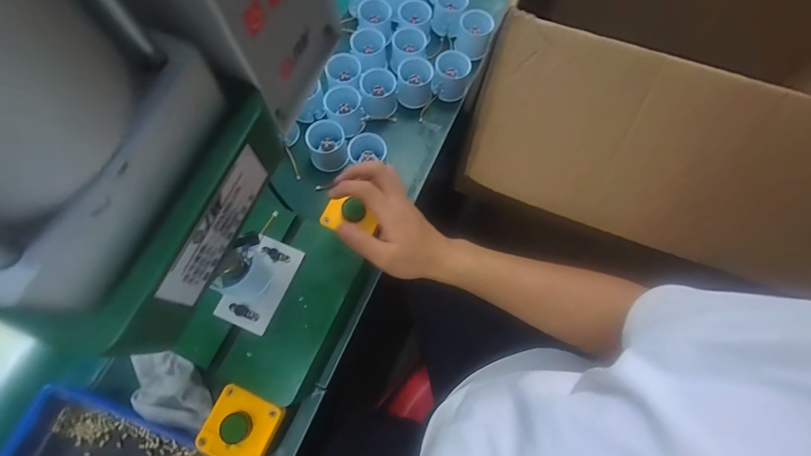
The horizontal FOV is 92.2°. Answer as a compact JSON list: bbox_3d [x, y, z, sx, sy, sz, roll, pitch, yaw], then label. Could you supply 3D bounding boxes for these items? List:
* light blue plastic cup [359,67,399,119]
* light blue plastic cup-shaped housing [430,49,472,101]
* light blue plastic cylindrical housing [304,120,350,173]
[{"bbox_3d":[-0.038,-0.197,0.576,0.051,0.049,0.055,0,70,-1],"label":"light blue plastic cup"},{"bbox_3d":[0.068,-0.227,0.586,0.052,0.049,0.055,0,70,-1],"label":"light blue plastic cup-shaped housing"},{"bbox_3d":[-0.109,-0.112,0.541,0.053,0.040,0.056,0,70,-1],"label":"light blue plastic cylindrical housing"}]

